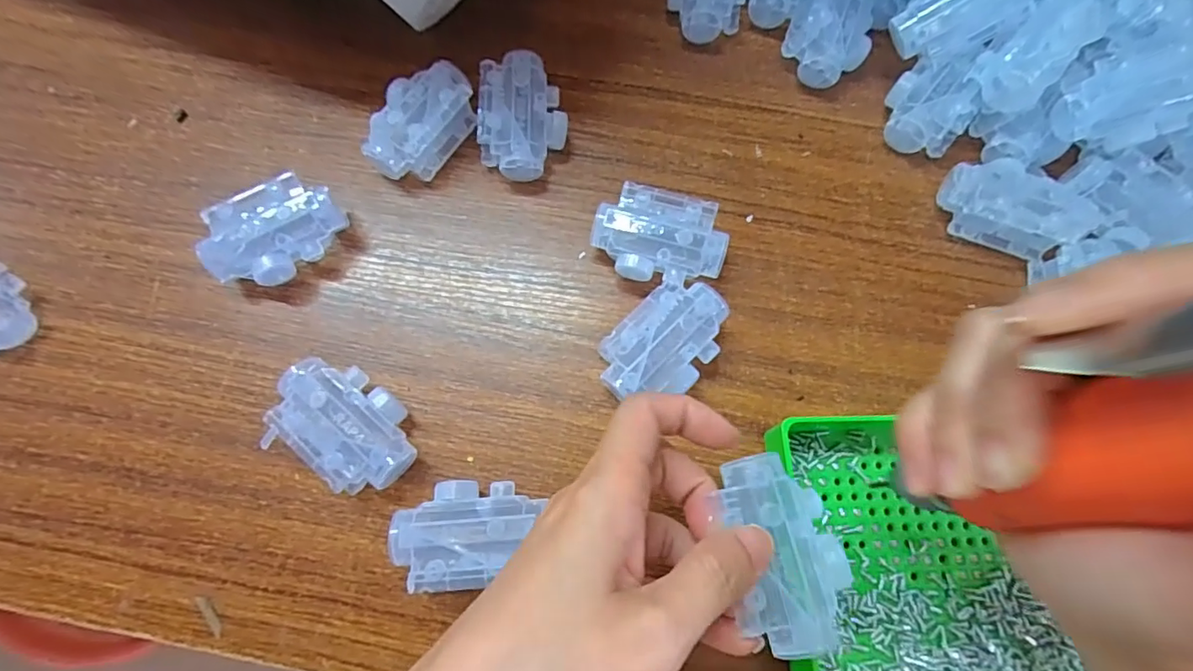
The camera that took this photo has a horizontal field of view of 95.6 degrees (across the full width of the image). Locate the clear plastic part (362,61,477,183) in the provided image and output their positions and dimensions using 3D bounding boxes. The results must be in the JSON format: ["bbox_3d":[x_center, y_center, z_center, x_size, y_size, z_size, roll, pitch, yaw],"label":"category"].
[{"bbox_3d":[-0.100,-0.120,0.306,0.040,0.030,0.070,32,77,8],"label":"clear plastic part"}]

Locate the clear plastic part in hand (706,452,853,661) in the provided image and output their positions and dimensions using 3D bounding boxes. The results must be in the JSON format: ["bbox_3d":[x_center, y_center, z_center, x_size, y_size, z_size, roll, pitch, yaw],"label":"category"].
[{"bbox_3d":[0.070,0.080,0.203,0.039,0.014,0.070,-13,71,-4],"label":"clear plastic part in hand"}]

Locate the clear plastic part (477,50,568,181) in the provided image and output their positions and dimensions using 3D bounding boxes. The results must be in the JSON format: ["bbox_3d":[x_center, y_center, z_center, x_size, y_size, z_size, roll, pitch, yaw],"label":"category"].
[{"bbox_3d":[-0.041,-0.123,0.307,0.046,0.030,0.067,1,74,0],"label":"clear plastic part"}]

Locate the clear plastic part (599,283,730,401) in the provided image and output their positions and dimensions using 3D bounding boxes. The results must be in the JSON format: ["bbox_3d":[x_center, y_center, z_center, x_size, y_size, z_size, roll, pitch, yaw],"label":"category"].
[{"bbox_3d":[0.035,0.006,0.274,0.044,0.027,0.070,42,78,11],"label":"clear plastic part"}]

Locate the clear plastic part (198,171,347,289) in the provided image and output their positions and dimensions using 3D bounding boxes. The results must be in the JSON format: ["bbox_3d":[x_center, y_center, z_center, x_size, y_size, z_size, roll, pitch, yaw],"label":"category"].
[{"bbox_3d":[-0.169,-0.052,0.285,0.067,0.030,0.042,-34,77,-9],"label":"clear plastic part"}]

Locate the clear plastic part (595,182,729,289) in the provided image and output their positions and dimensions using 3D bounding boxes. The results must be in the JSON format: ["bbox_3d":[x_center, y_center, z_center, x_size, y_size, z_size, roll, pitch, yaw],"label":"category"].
[{"bbox_3d":[0.033,-0.050,0.289,0.068,0.029,0.045,13,75,3],"label":"clear plastic part"}]

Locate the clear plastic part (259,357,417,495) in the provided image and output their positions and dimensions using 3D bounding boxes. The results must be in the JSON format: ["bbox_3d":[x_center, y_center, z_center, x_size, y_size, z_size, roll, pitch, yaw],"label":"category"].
[{"bbox_3d":[-0.120,0.044,0.259,0.068,0.031,0.047,31,77,8],"label":"clear plastic part"}]

